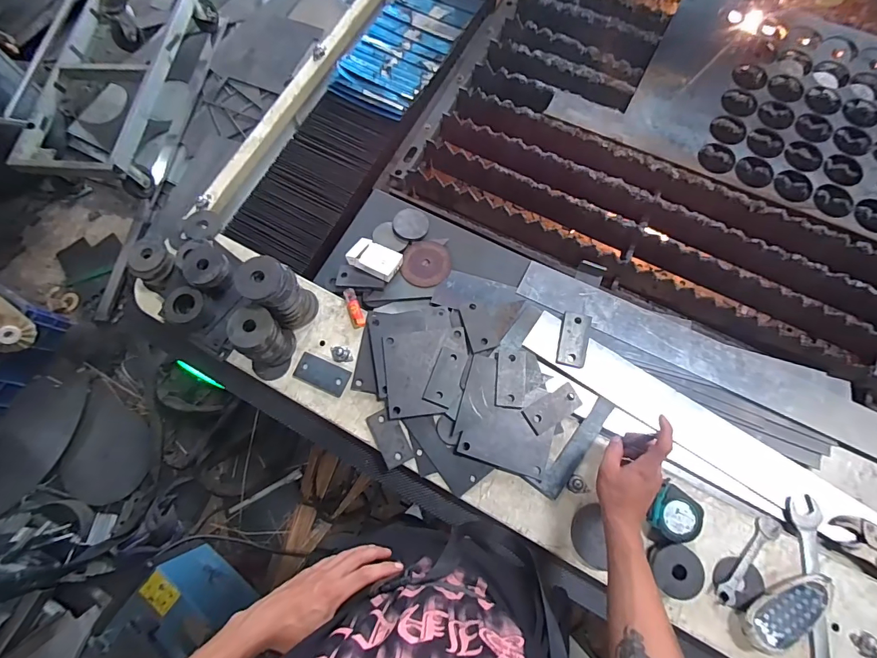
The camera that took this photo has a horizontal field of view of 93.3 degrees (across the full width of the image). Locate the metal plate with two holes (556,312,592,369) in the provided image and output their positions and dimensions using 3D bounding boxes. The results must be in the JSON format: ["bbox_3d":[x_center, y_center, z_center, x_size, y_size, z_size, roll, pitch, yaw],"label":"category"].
[{"bbox_3d":[0.250,0.018,0.758,0.051,0.014,0.102,14,76,8],"label":"metal plate with two holes"}]

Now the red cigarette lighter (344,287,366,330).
[{"bbox_3d":[-0.163,-0.041,0.796,0.026,0.014,0.083,-21,75,-5],"label":"red cigarette lighter"}]

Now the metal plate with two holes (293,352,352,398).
[{"bbox_3d":[-0.215,0.084,0.764,0.100,0.010,0.051,23,75,7],"label":"metal plate with two holes"}]

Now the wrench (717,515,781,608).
[{"bbox_3d":[0.490,0.362,0.651,0.032,0.014,0.155,41,78,11],"label":"wrench"}]

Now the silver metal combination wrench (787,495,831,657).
[{"bbox_3d":[0.581,0.412,0.636,0.048,0.015,0.284,6,74,2],"label":"silver metal combination wrench"}]

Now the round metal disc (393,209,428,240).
[{"bbox_3d":[-0.057,-0.217,0.856,0.073,0.011,0.069,0,74,1],"label":"round metal disc"}]

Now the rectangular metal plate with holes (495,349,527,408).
[{"bbox_3d":[0.128,0.086,0.732,0.050,0.010,0.101,6,74,3],"label":"rectangular metal plate with holes"}]

